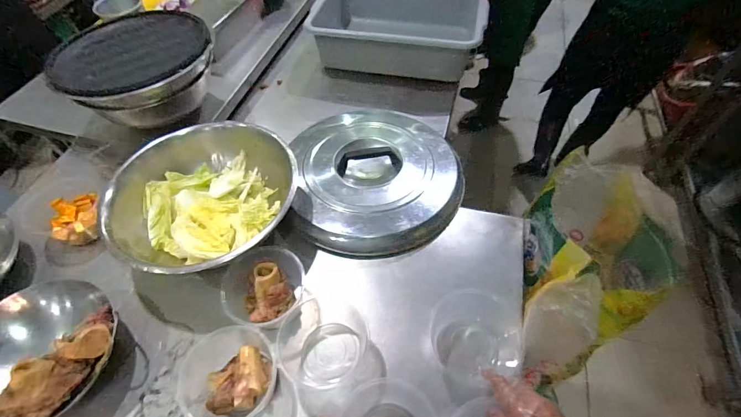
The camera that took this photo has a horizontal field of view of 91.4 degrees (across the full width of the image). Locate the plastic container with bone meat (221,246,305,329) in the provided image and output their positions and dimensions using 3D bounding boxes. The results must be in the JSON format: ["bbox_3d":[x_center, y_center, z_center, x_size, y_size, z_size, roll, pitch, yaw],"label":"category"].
[{"bbox_3d":[-0.189,0.150,0.666,0.140,0.106,0.124,-21,57,-12],"label":"plastic container with bone meat"}]

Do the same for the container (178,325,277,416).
[{"bbox_3d":[-0.242,0.279,0.617,0.158,0.060,0.156,-1,55,1],"label":"container"}]

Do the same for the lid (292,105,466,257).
[{"bbox_3d":[0.009,-0.090,0.849,0.374,0.054,0.430,-8,55,-4],"label":"lid"}]

